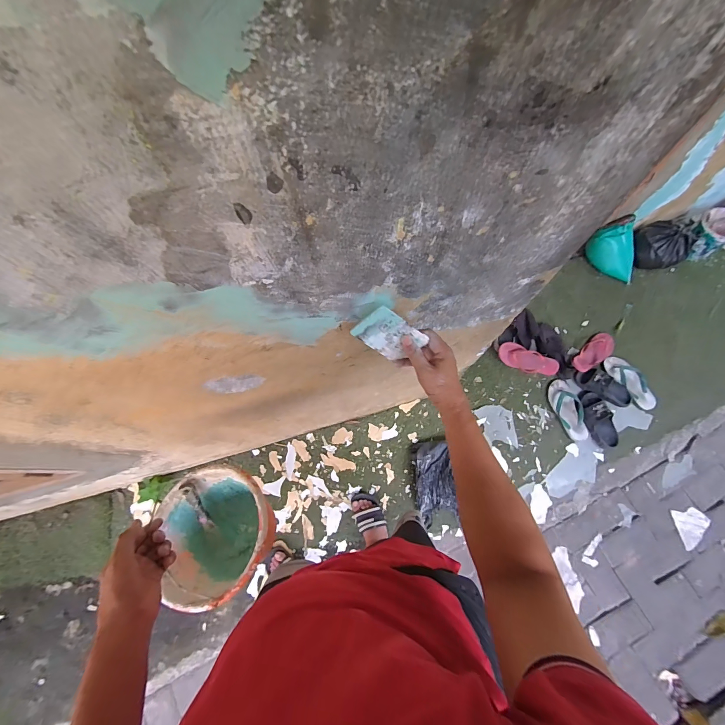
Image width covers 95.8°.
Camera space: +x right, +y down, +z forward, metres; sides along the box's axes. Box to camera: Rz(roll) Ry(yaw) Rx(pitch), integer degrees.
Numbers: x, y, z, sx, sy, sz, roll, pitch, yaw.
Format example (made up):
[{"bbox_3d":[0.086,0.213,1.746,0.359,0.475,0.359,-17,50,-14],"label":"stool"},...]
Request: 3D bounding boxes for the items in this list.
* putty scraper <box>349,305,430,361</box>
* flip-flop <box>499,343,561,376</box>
[{"bbox_3d":[0.040,-0.042,0.517,0.097,0.077,0.005,29,43,-28],"label":"putty scraper"},{"bbox_3d":[0.708,-0.007,1.400,0.246,0.033,0.094,23,80,5],"label":"flip-flop"}]

